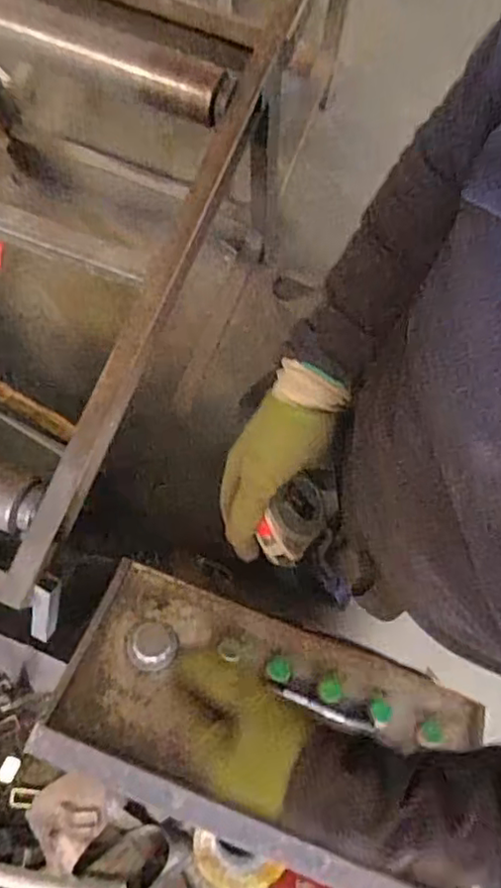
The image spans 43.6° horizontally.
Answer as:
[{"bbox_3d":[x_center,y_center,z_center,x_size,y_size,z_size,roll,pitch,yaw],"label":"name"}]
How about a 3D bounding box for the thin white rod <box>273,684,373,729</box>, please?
[{"bbox_3d":[0.082,0.294,0.696,0.108,0.013,0.011,22,80,4],"label":"thin white rod"}]

